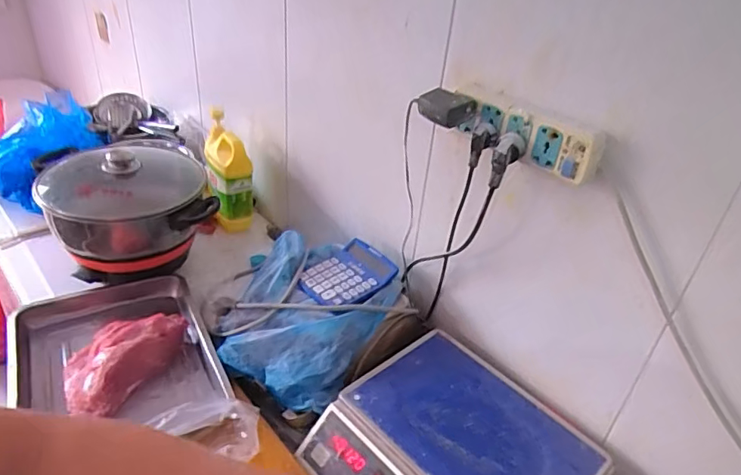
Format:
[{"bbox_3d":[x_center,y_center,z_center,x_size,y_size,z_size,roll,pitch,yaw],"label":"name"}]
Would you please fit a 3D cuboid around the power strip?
[{"bbox_3d":[0.197,-0.135,0.679,0.045,0.064,0.203,-26,44,-36],"label":"power strip"}]

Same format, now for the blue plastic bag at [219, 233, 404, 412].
[{"bbox_3d":[-0.102,0.123,0.883,0.240,0.117,0.269,20,37,22],"label":"blue plastic bag"}]

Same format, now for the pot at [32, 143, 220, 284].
[{"bbox_3d":[-0.461,-0.066,1.007,0.282,0.219,0.270,-15,38,-26],"label":"pot"}]

